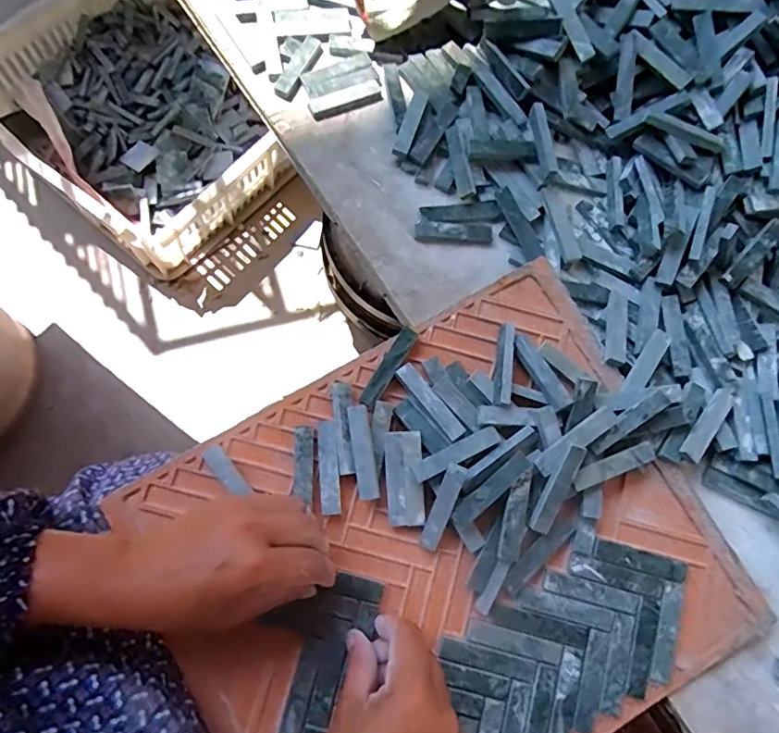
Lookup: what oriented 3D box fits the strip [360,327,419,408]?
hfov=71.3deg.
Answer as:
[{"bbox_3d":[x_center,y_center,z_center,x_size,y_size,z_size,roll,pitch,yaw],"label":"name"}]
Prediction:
[{"bbox_3d":[-0.001,0.000,0.391,0.013,0.006,0.063,32,79,6],"label":"strip"}]

